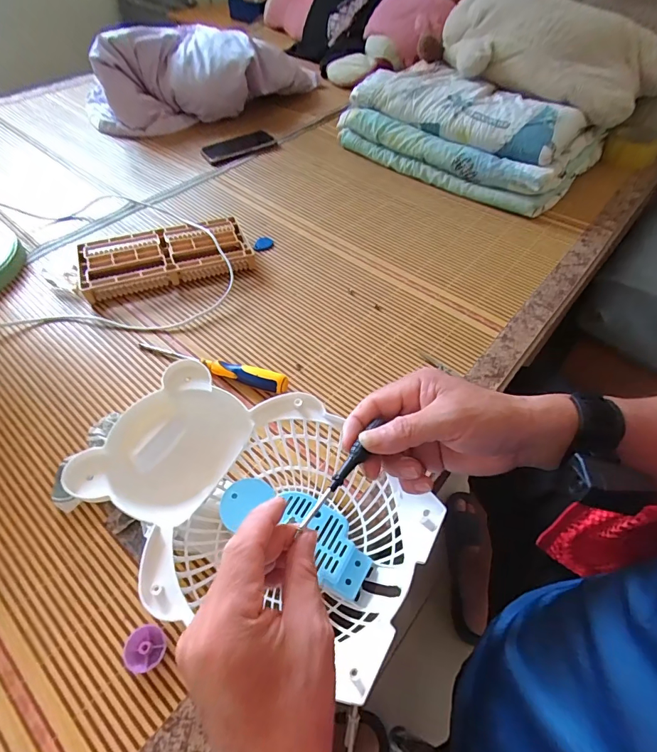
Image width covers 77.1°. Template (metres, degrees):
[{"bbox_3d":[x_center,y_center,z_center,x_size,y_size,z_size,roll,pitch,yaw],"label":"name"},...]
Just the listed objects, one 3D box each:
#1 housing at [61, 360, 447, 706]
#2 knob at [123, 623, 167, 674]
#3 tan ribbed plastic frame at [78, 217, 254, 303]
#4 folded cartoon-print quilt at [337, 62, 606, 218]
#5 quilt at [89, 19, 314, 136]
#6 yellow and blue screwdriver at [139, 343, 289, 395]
[{"bbox_3d":[-0.067,0.130,0.403,0.306,0.097,0.213,27,57,18],"label":"housing"},{"bbox_3d":[-0.164,0.244,0.370,0.035,0.014,0.035,1,53,-1],"label":"knob"},{"bbox_3d":[-0.269,-0.200,0.692,0.267,0.036,0.135,-17,55,-13],"label":"tan ribbed plastic frame"},{"bbox_3d":[0.301,-0.554,0.926,0.533,0.136,0.300,32,58,21],"label":"folded cartoon-print quilt"},{"bbox_3d":[-0.342,-0.827,1.100,0.599,0.172,0.328,-19,55,-15],"label":"quilt"},{"bbox_3d":[-0.159,-0.017,0.558,0.222,0.028,0.022,17,54,12],"label":"yellow and blue screwdriver"}]

